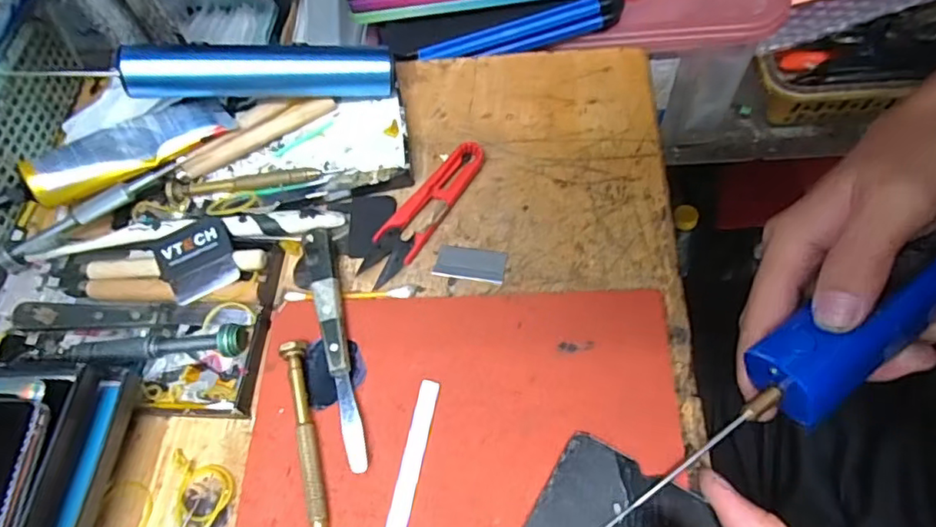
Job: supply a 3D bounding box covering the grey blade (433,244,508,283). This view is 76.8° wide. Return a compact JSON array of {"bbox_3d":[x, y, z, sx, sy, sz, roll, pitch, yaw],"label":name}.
[{"bbox_3d":[0.001,0.000,0.324,0.038,0.004,0.019,7,64,11],"label":"grey blade"}]

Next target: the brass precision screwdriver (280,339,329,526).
[{"bbox_3d":[-0.073,0.087,0.276,0.011,0.011,0.108,-18,62,-3],"label":"brass precision screwdriver"}]

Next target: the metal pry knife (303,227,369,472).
[{"bbox_3d":[-0.068,0.038,0.300,0.013,0.009,0.131,-16,62,-2],"label":"metal pry knife"}]

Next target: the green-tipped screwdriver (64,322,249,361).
[{"bbox_3d":[-0.163,0.042,0.309,0.093,0.012,0.016,-3,63,5],"label":"green-tipped screwdriver"}]

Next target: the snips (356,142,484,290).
[{"bbox_3d":[-0.023,-0.031,0.334,0.022,0.011,0.098,34,71,21],"label":"snips"}]

